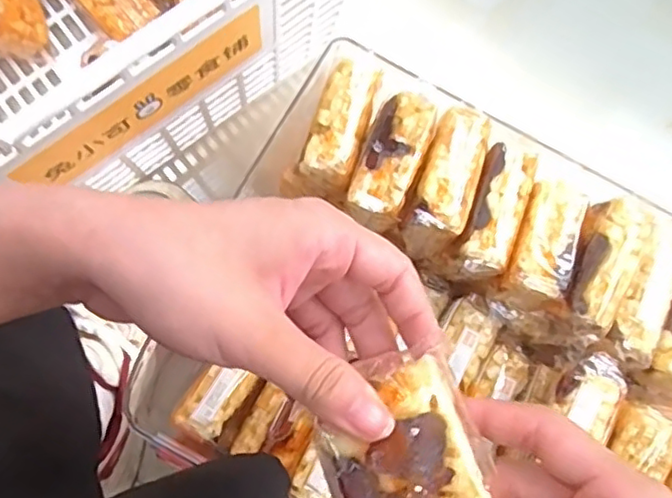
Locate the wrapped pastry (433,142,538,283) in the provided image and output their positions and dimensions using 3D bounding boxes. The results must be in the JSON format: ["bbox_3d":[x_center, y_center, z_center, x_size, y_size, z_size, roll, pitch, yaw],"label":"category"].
[{"bbox_3d":[0.098,-0.020,0.391,0.033,0.046,0.084,23,80,3],"label":"wrapped pastry"}]

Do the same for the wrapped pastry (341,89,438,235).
[{"bbox_3d":[0.035,-0.056,0.389,0.035,0.036,0.080,21,80,3],"label":"wrapped pastry"}]

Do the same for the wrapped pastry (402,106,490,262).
[{"bbox_3d":[0.068,-0.040,0.385,0.034,0.045,0.088,20,80,2],"label":"wrapped pastry"}]

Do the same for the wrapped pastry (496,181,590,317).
[{"bbox_3d":[0.127,-0.003,0.373,0.037,0.025,0.079,18,80,2],"label":"wrapped pastry"}]

